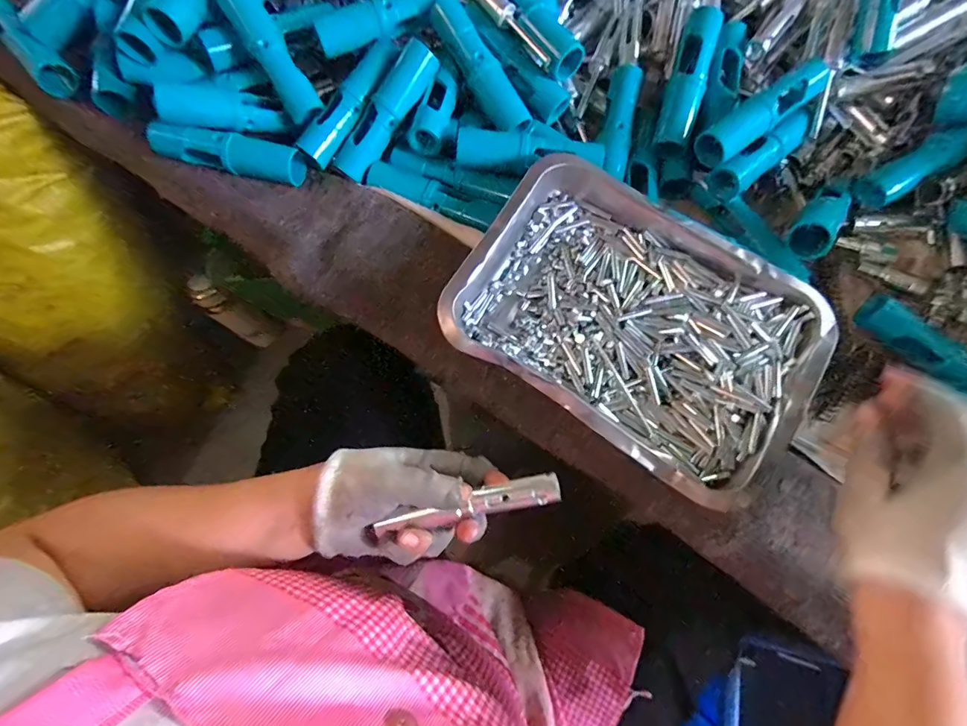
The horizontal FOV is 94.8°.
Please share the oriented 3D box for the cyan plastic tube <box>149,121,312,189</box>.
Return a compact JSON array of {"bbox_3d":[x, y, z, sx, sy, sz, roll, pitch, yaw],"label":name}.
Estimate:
[{"bbox_3d":[-0.212,-0.171,0.364,0.123,0.033,0.029,13,74,2],"label":"cyan plastic tube"}]

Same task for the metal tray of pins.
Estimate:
[{"bbox_3d":[0.116,-0.038,0.334,0.246,0.040,0.196,32,76,8],"label":"metal tray of pins"}]

